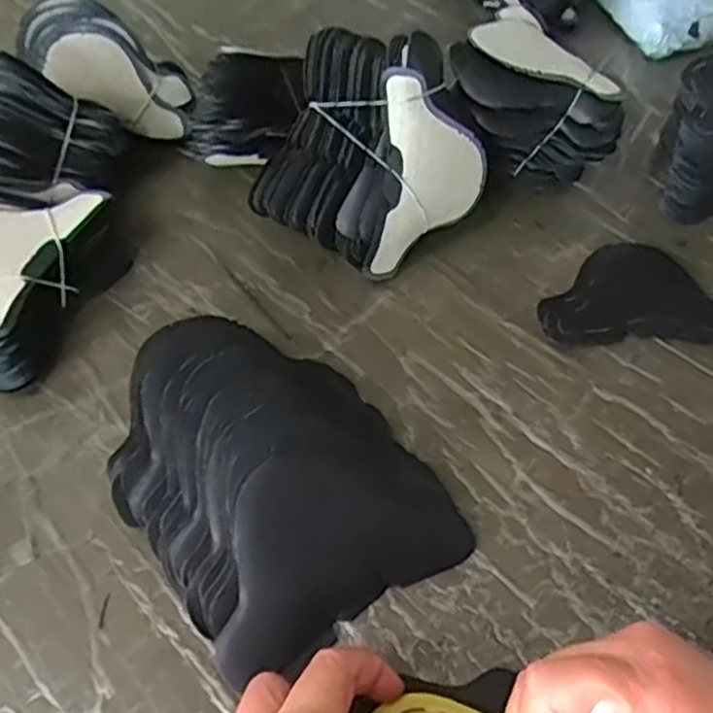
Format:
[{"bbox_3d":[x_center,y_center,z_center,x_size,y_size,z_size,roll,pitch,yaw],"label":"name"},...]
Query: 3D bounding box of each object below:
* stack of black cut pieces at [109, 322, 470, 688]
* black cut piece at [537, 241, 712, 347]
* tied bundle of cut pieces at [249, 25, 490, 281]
[{"bbox_3d":[-0.048,0.056,0.396,0.150,0.048,0.197,-27,56,-22],"label":"stack of black cut pieces"},{"bbox_3d":[0.193,-0.047,0.502,0.139,0.009,0.096,1,51,-1],"label":"black cut piece"},{"bbox_3d":[0.008,-0.144,0.514,0.146,0.119,0.112,28,55,20],"label":"tied bundle of cut pieces"}]

